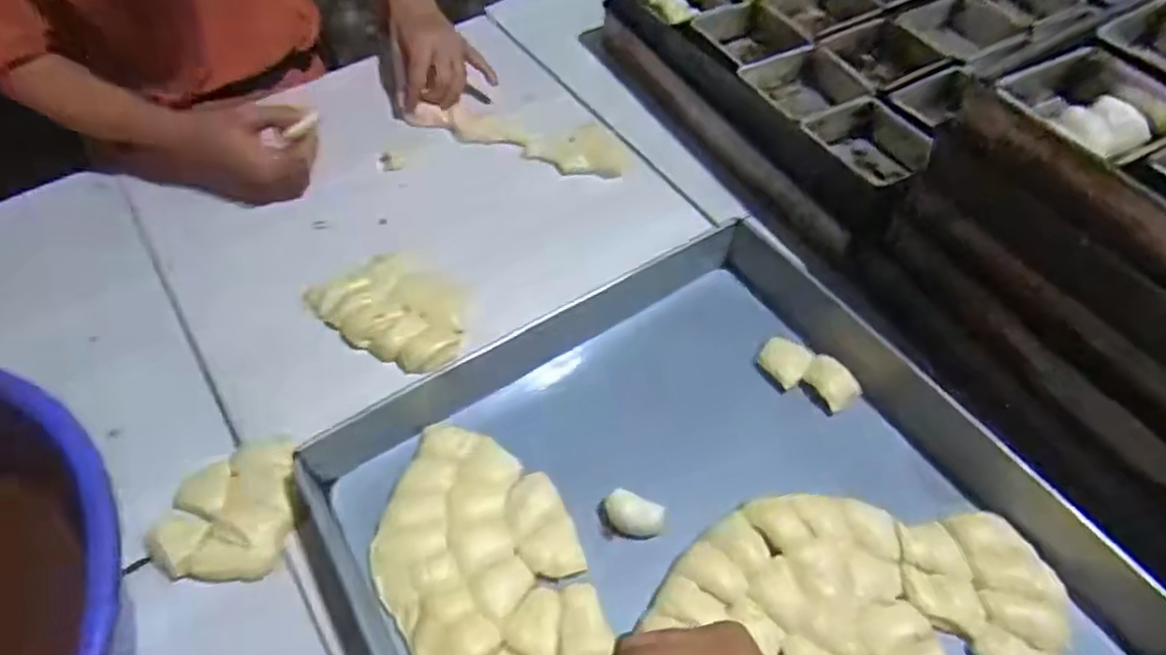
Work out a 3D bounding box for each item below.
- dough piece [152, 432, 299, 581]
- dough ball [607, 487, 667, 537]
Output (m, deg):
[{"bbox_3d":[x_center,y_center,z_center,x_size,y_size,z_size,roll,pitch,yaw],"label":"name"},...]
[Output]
[{"bbox_3d":[-0.270,0.137,0.551,0.093,0.021,0.119,7,54,5],"label":"dough piece"},{"bbox_3d":[0.040,0.142,0.535,0.045,0.018,0.025,16,55,11],"label":"dough ball"}]

